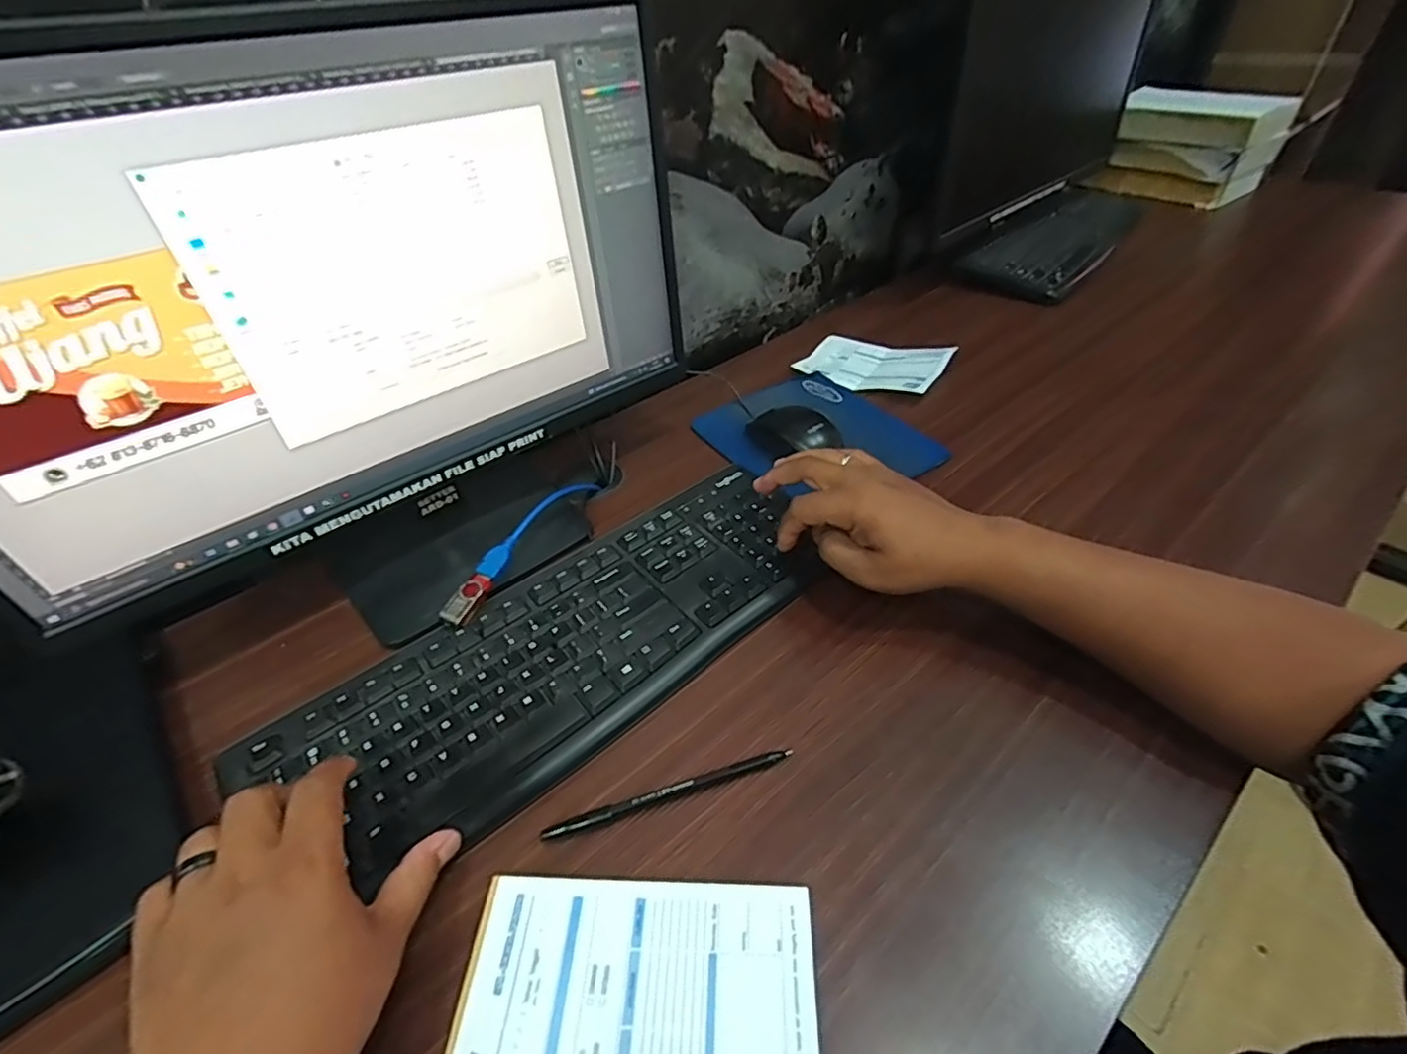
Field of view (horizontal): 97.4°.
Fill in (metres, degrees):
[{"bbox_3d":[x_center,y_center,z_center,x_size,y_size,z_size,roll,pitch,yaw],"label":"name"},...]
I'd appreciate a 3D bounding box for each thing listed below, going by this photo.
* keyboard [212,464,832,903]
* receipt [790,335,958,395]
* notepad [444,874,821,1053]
[{"bbox_3d":[-0.090,0.082,0.442,0.399,0.019,0.151,-30,48,-26],"label":"keyboard"},{"bbox_3d":[0.198,-0.196,0.722,0.163,0.033,0.109,27,51,30],"label":"receipt"},{"bbox_3d":[-0.032,0.223,0.289,0.166,0.004,0.105,0,42,4],"label":"notepad"}]

